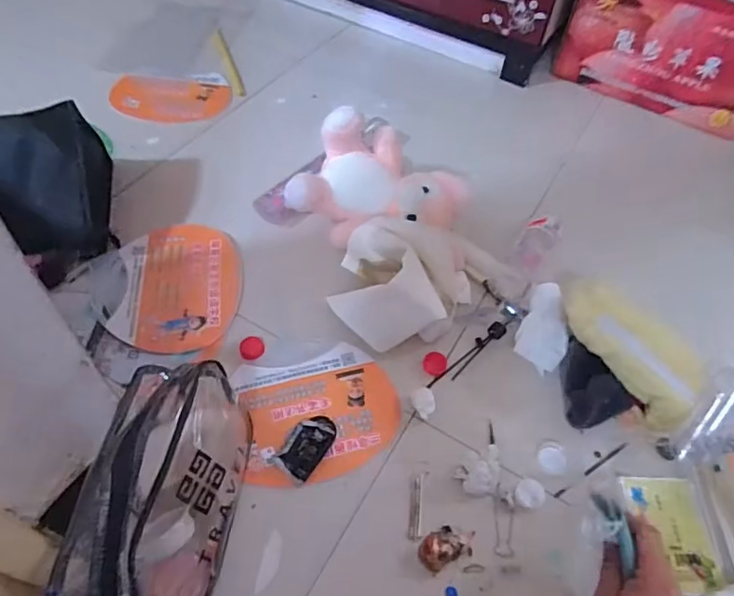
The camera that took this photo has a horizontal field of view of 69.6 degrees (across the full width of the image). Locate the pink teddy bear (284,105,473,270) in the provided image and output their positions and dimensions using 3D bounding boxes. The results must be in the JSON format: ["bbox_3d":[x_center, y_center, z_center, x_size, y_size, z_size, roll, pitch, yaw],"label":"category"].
[{"bbox_3d":[0.028,-0.158,0.741,0.242,0.129,0.140,17,54,7],"label":"pink teddy bear"}]

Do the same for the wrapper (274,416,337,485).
[{"bbox_3d":[-0.069,0.170,0.612,0.047,0.009,0.078,31,57,17],"label":"wrapper"}]

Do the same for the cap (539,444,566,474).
[{"bbox_3d":[0.217,0.190,0.621,0.032,0.012,0.031,3,53,-3],"label":"cap"}]

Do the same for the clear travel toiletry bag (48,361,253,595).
[{"bbox_3d":[-0.194,0.212,0.504,0.107,0.143,0.284,6,53,-1],"label":"clear travel toiletry bag"}]

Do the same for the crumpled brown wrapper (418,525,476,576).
[{"bbox_3d":[0.086,0.261,0.557,0.063,0.021,0.035,-18,57,-18],"label":"crumpled brown wrapper"}]

